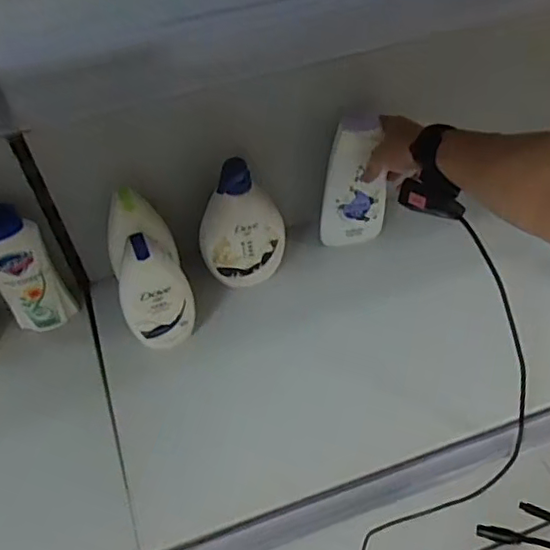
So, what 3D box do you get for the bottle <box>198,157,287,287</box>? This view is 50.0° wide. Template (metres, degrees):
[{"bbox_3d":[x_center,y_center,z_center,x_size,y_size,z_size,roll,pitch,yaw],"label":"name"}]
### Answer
[{"bbox_3d":[-0.041,-0.062,0.759,0.105,0.175,0.060,8,54,1],"label":"bottle"}]

